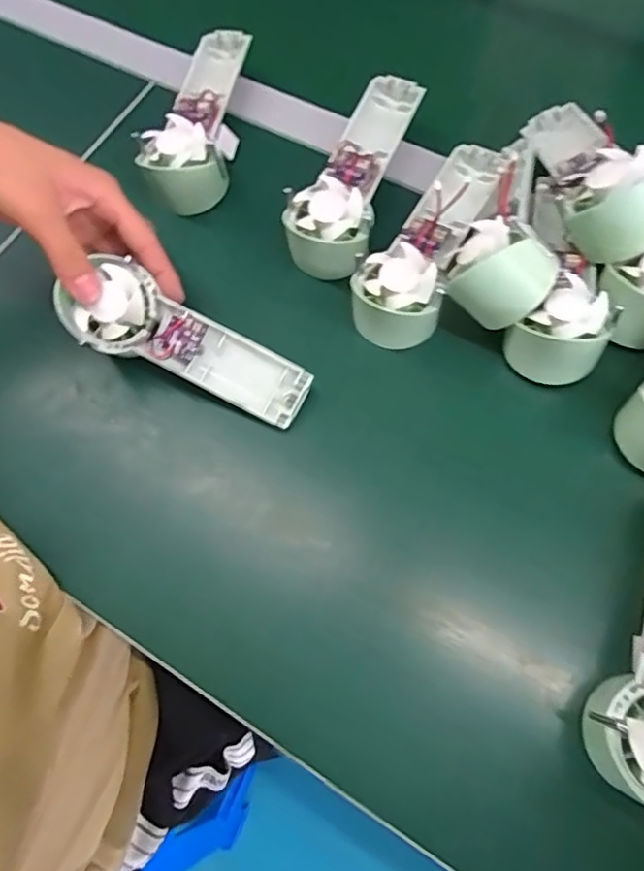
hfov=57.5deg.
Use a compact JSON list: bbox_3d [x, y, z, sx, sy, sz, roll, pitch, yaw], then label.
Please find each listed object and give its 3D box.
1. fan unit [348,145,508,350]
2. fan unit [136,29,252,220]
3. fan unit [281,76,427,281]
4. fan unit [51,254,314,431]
[{"bbox_3d":[0.076,-0.149,0.432,0.067,0.045,0.178,22,72,11],"label":"fan unit"},{"bbox_3d":[-0.104,-0.268,0.496,0.063,0.051,0.174,8,70,6],"label":"fan unit"},{"bbox_3d":[0.022,-0.200,0.459,0.065,0.053,0.178,16,71,9],"label":"fan unit"},{"bbox_3d":[-0.092,-0.062,0.402,0.171,0.031,0.054,25,72,-5],"label":"fan unit"}]

